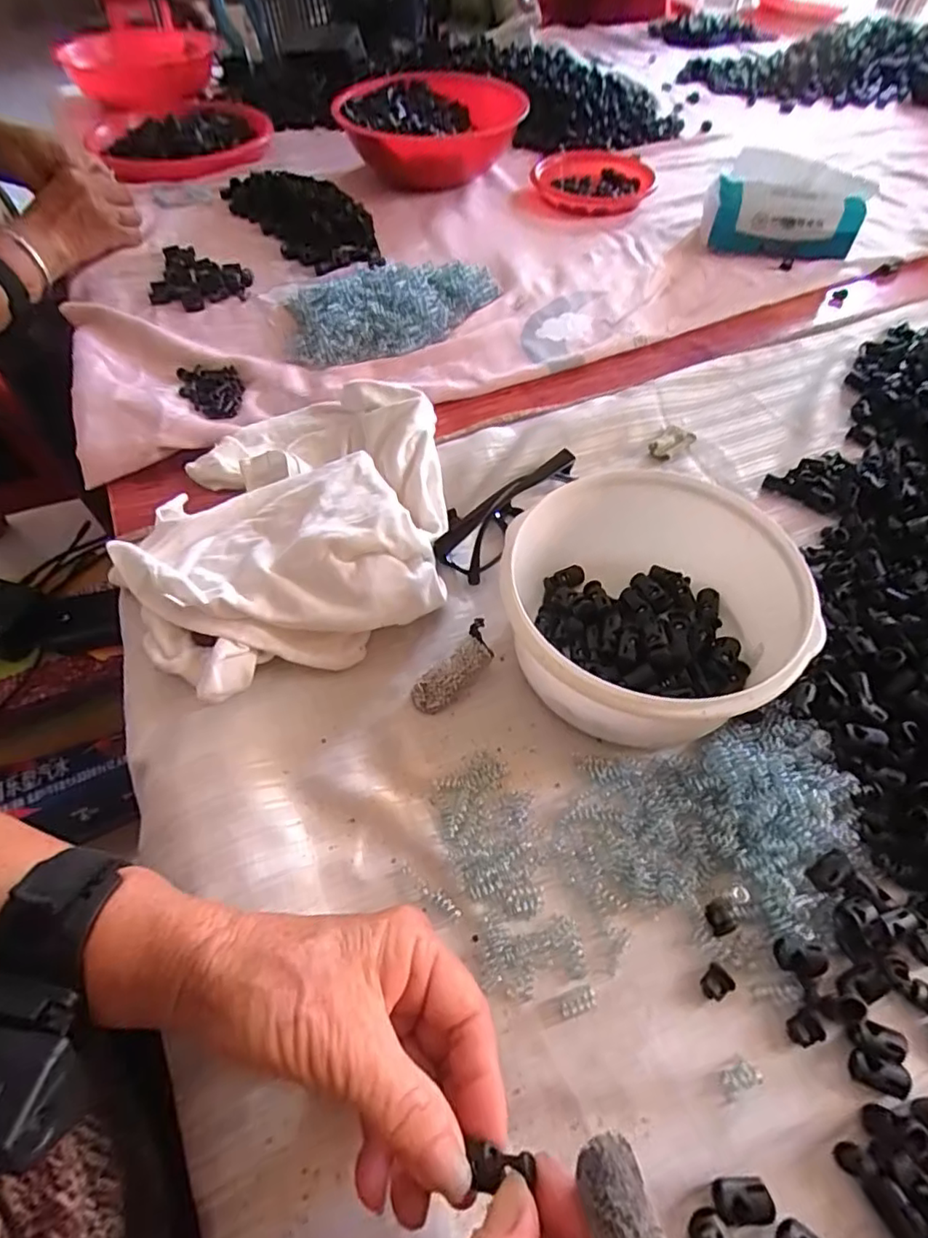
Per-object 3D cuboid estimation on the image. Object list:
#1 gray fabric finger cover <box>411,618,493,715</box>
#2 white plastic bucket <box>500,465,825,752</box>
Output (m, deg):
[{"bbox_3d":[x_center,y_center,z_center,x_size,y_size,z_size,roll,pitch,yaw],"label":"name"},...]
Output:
[{"bbox_3d":[-0.005,0.030,0.349,0.022,0.011,0.064,38,78,24],"label":"gray fabric finger cover"},{"bbox_3d":[0.106,-0.006,0.334,0.146,0.074,0.158,-1,55,1],"label":"white plastic bucket"}]

